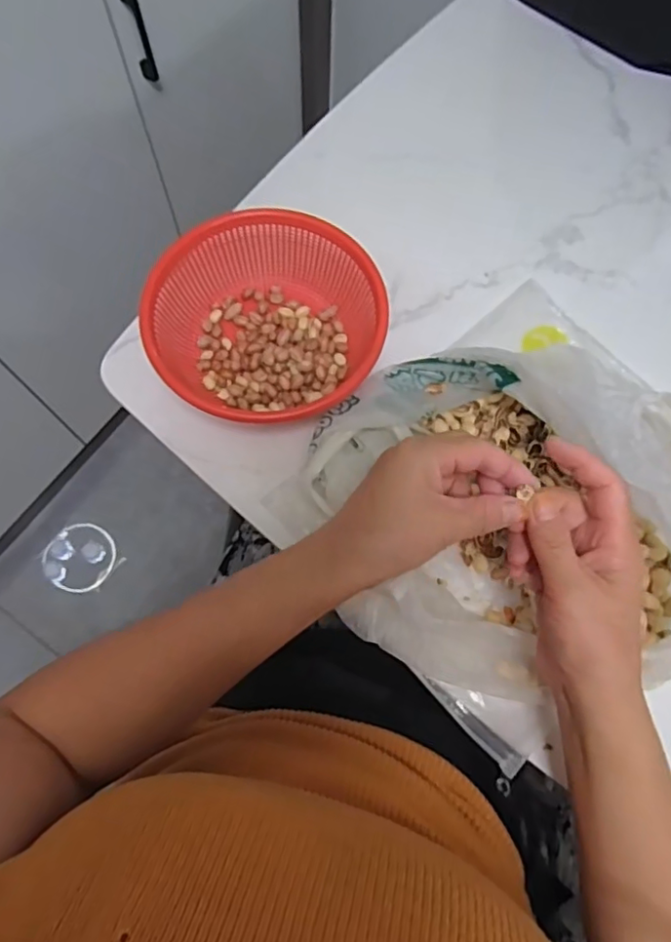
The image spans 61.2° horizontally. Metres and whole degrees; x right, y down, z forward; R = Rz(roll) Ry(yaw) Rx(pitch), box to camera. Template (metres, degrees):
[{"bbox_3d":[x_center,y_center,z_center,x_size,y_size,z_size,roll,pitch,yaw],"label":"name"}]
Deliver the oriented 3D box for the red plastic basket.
[{"bbox_3d":[-0.052,-0.110,0.436,0.169,0.066,0.167,1,70,-1],"label":"red plastic basket"}]

